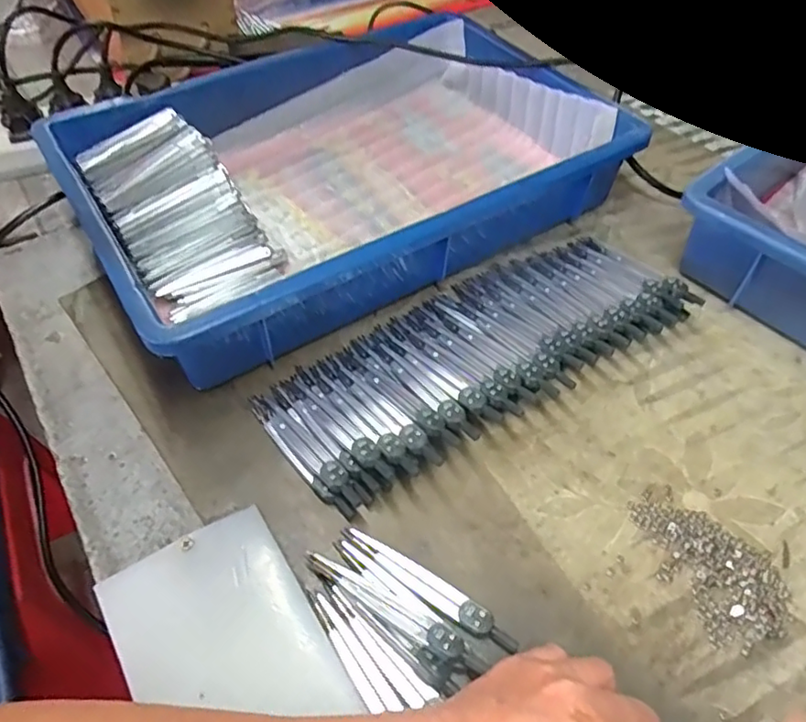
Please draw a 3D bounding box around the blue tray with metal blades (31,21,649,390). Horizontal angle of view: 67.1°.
[{"bbox_3d":[-0.049,-0.167,0.516,0.411,0.077,0.273,-27,58,-20],"label":"blue tray with metal blades"}]

